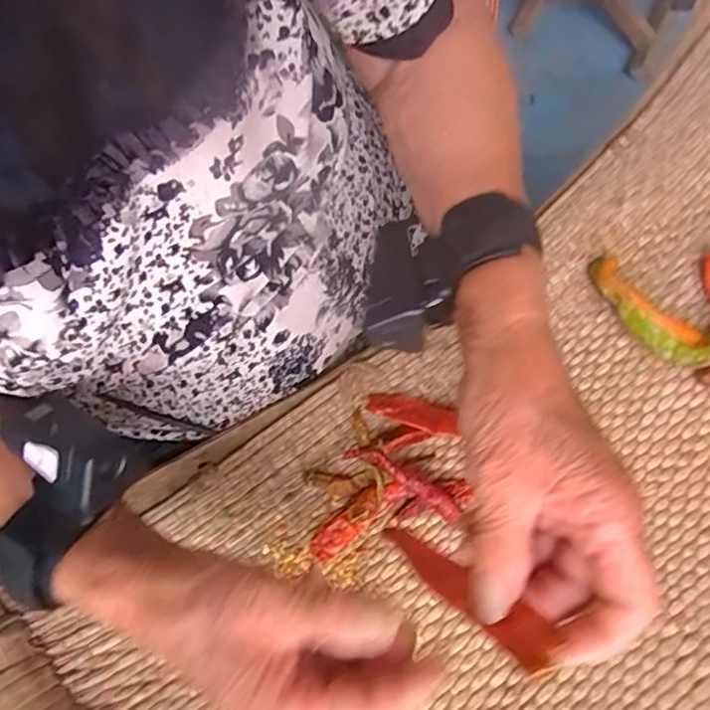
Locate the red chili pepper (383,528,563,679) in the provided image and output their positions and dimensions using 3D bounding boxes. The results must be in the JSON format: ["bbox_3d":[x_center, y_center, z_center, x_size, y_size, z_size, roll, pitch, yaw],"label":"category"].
[{"bbox_3d":[0.043,0.099,0.246,0.017,0.106,0.009,-50,121,-12],"label":"red chili pepper"}]

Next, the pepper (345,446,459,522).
[{"bbox_3d":[0.031,0.077,0.346,0.078,0.010,0.015,34,76,-7],"label":"pepper"}]

